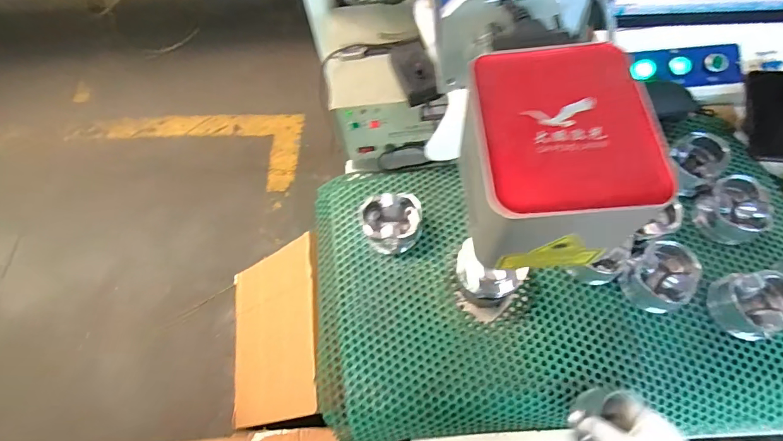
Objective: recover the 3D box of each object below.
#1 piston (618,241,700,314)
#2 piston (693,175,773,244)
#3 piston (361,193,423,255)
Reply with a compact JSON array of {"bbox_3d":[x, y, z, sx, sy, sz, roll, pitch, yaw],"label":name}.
[{"bbox_3d":[0.365,0.077,0.557,0.085,0.062,0.077,-37,68,-13],"label":"piston"},{"bbox_3d":[0.482,-0.012,0.584,0.078,0.053,0.080,-1,65,3],"label":"piston"},{"bbox_3d":[0.003,0.007,0.612,0.085,0.066,0.073,-5,65,2],"label":"piston"}]

